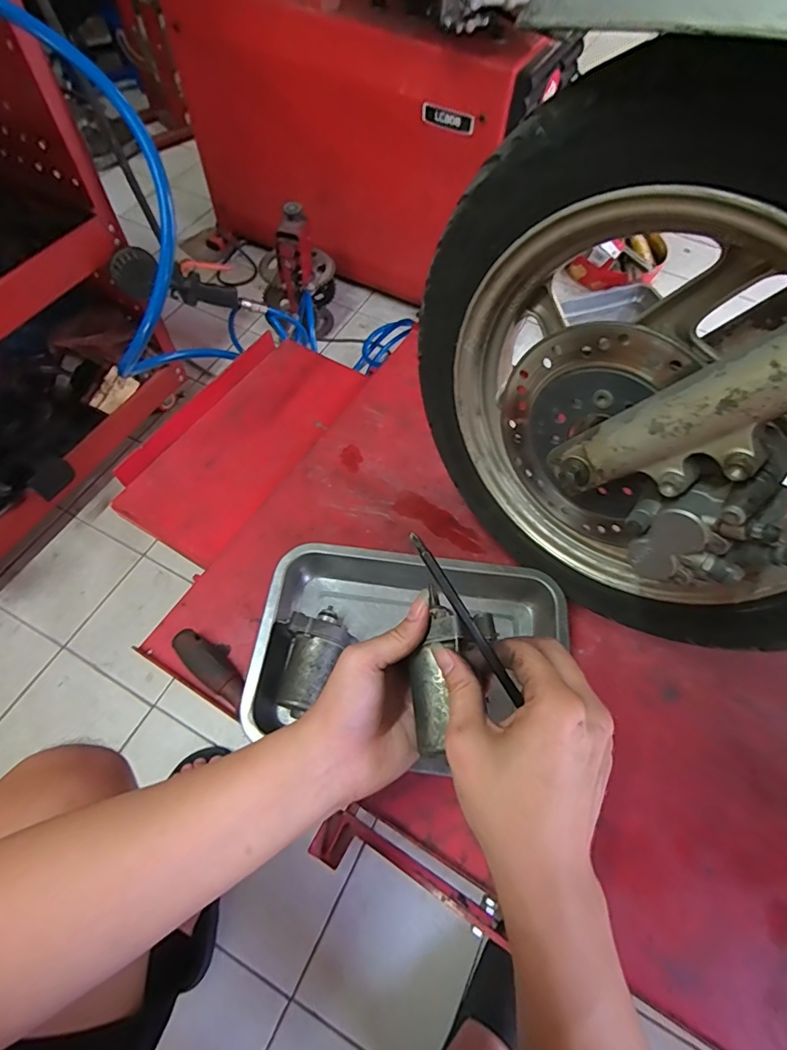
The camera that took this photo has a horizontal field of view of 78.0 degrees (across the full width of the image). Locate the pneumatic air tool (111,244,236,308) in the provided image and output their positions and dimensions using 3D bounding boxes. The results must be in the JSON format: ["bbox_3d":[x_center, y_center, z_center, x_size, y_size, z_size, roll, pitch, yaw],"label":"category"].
[{"bbox_3d":[-0.373,-0.429,0.856,0.216,0.087,0.044,-6,58,-39],"label":"pneumatic air tool"}]

